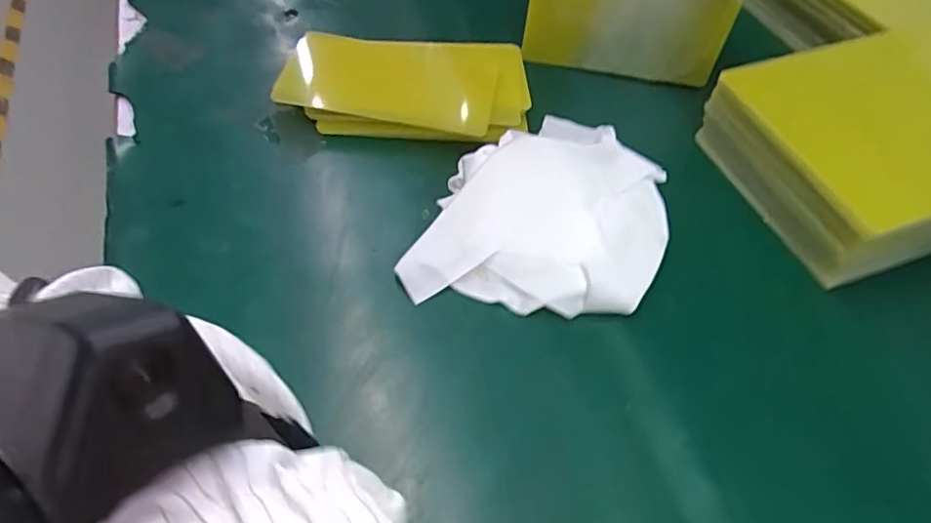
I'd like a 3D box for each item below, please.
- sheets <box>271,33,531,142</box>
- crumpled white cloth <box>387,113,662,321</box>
[{"bbox_3d":[-0.039,-0.118,0.401,0.158,0.023,0.090,6,54,1],"label":"sheets"},{"bbox_3d":[0.053,-0.033,0.343,0.121,0.028,0.164,21,56,12],"label":"crumpled white cloth"}]

